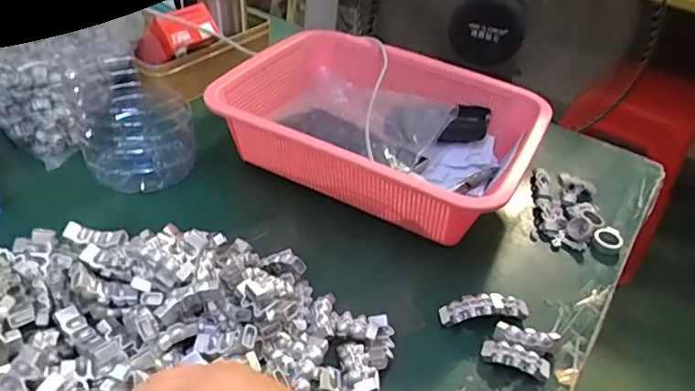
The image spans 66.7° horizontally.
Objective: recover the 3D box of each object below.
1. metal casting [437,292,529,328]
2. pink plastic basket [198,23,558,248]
[{"bbox_3d":[0.109,0.091,0.421,0.070,0.023,0.018,0,40,-9],"label":"metal casting"},{"bbox_3d":[0.034,-0.072,0.551,0.304,0.081,0.226,23,41,18],"label":"pink plastic basket"}]

